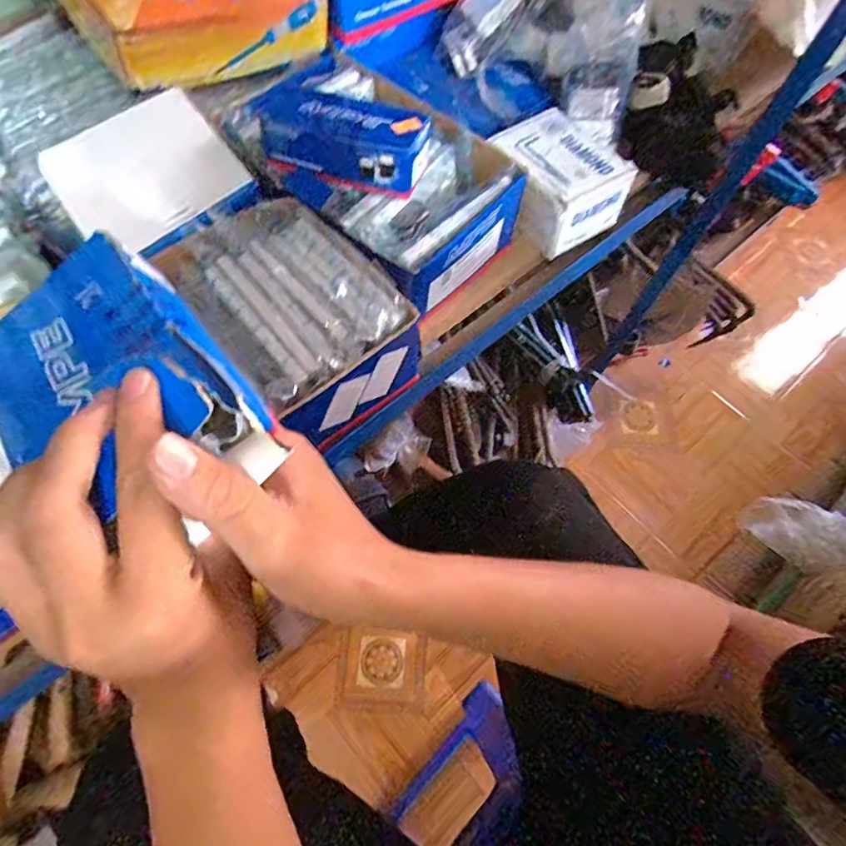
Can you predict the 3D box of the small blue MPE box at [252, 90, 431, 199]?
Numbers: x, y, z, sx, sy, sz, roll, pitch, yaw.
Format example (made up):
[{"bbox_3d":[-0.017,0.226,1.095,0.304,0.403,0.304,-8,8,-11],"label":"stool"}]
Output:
[{"bbox_3d":[-0.057,-0.212,0.380,0.115,0.038,0.059,20,67,7],"label":"small blue MPE box"}]

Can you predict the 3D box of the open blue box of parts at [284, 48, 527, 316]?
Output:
[{"bbox_3d":[-0.037,-0.201,0.427,0.212,0.062,0.145,41,71,15],"label":"open blue box of parts"}]

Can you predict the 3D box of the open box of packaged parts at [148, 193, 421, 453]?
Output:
[{"bbox_3d":[-0.094,-0.074,0.369,0.127,0.054,0.180,-40,73,-18],"label":"open box of packaged parts"}]

